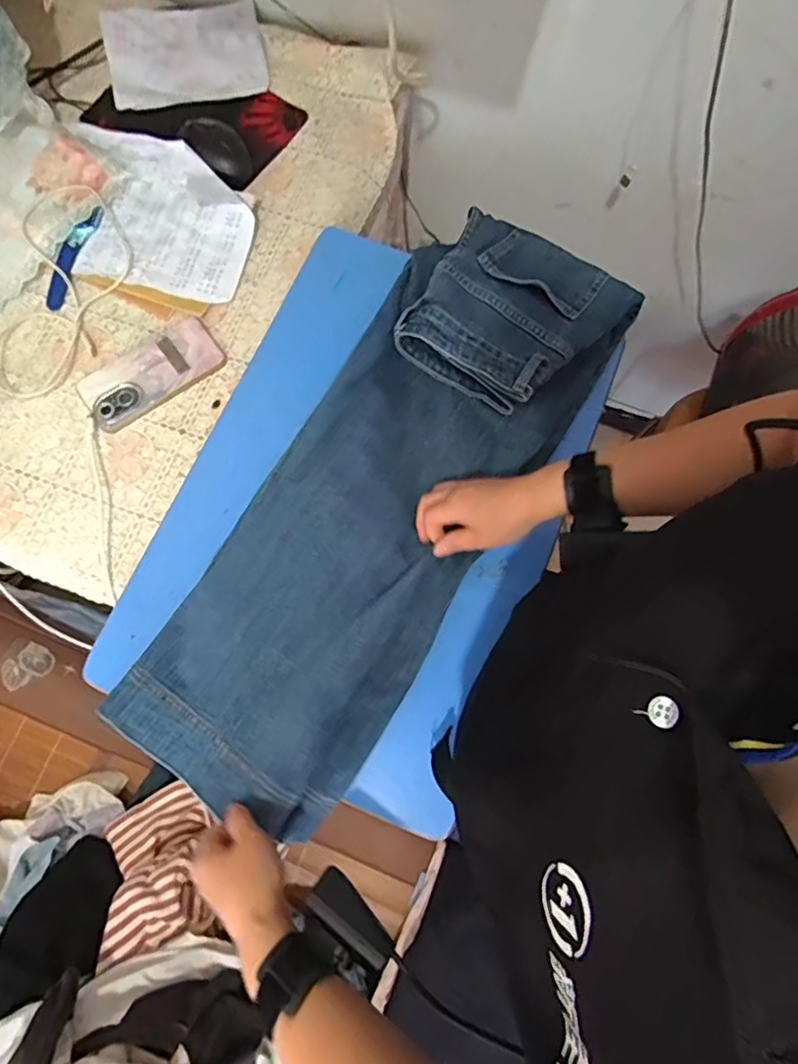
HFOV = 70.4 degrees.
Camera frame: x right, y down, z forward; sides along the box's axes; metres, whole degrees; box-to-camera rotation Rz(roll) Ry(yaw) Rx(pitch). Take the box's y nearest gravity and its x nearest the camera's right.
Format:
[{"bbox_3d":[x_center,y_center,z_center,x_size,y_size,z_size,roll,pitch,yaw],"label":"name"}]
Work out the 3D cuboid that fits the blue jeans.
[{"bbox_3d":[0.000,-0.050,0.590,0.231,0.067,0.680,31,78,8],"label":"blue jeans"}]

